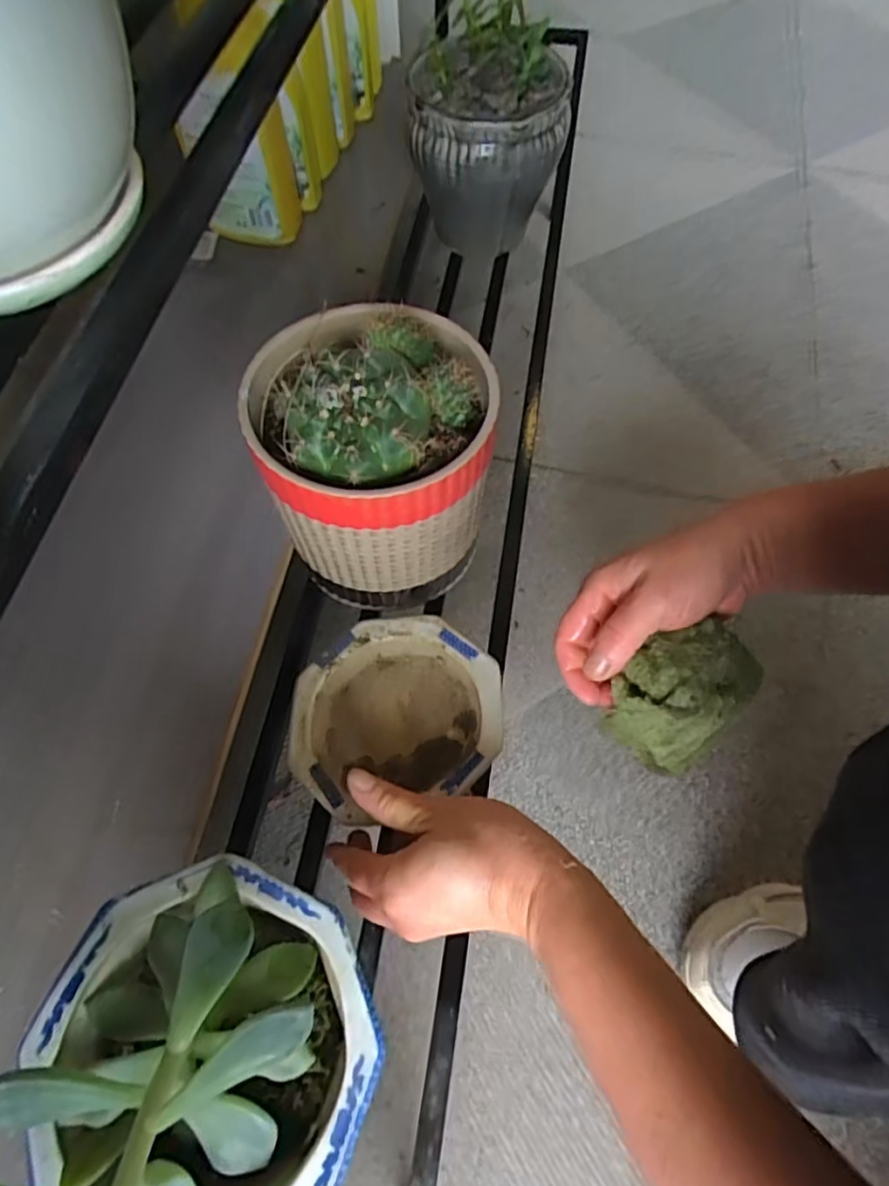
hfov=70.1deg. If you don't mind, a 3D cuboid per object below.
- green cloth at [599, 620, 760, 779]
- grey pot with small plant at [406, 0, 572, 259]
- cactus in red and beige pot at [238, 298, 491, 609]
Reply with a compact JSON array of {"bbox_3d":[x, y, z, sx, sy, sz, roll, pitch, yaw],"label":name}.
[{"bbox_3d":[0.122,0.051,0.323,0.086,0.033,0.054,-41,70,-18],"label":"green cloth"},{"bbox_3d":[0.038,-0.394,0.538,0.128,0.175,0.118,4,63,0],"label":"grey pot with small plant"},{"bbox_3d":[-0.040,-0.082,0.381,0.130,0.145,0.127,1,63,-1],"label":"cactus in red and beige pot"}]

